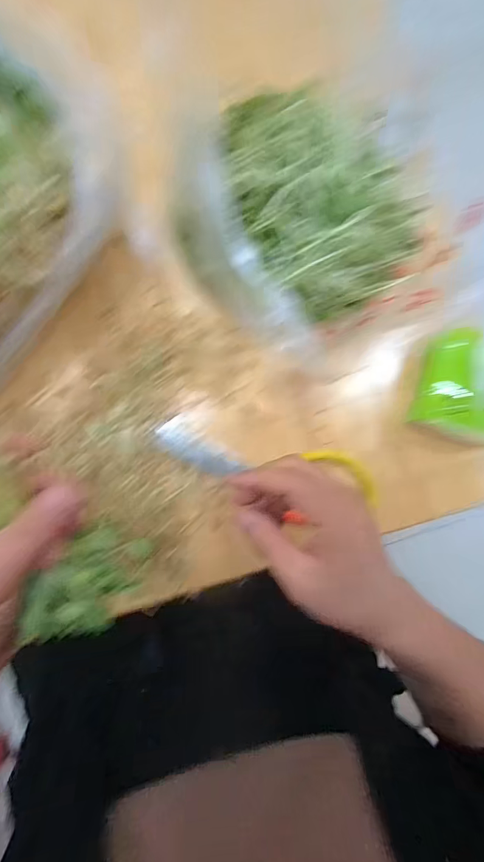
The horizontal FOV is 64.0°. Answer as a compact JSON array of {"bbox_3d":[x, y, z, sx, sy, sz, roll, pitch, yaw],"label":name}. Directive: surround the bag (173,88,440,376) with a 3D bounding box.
[{"bbox_3d":[0.061,-0.179,0.352,0.197,0.113,0.220,-42,89,-8],"label":"bag"}]

